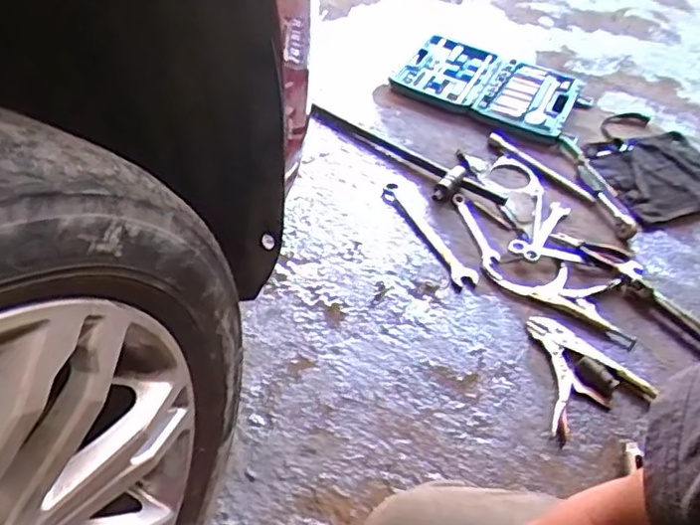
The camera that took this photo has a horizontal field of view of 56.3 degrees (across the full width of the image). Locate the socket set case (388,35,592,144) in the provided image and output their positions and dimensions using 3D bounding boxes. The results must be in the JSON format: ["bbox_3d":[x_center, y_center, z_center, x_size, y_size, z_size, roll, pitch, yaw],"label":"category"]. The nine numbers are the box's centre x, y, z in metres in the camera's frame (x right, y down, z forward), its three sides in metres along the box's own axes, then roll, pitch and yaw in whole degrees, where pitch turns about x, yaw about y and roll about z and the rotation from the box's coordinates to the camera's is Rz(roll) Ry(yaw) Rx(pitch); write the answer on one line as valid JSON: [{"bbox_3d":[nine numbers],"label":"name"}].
[{"bbox_3d":[0.311,-0.396,1.436,0.399,0.046,0.276,24,47,13],"label":"socket set case"}]

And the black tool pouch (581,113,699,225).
[{"bbox_3d":[0.601,-0.199,1.308,0.268,0.023,0.298,-12,49,-17],"label":"black tool pouch"}]

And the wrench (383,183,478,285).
[{"bbox_3d":[0.134,-0.050,1.144,0.040,0.020,0.262,-18,51,-22],"label":"wrench"}]

